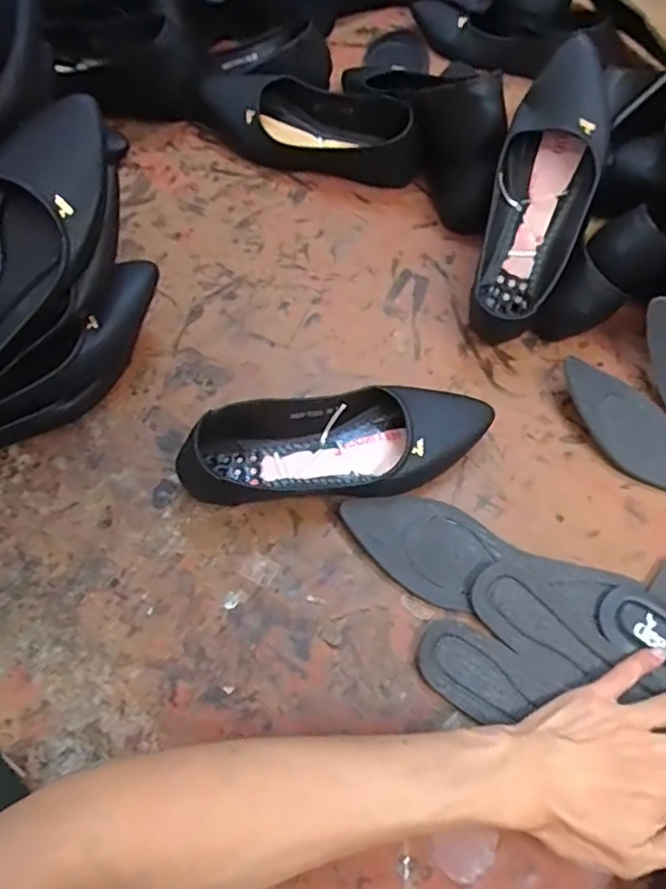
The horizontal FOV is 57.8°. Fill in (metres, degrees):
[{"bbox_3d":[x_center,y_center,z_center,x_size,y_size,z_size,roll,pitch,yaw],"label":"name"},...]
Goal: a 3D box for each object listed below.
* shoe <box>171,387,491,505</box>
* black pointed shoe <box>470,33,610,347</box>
[{"bbox_3d":[0.004,-0.003,0.488,0.254,0.060,0.090,-3,63,-4],"label":"shoe"},{"bbox_3d":[0.184,-0.221,0.541,0.083,0.067,0.259,15,101,5],"label":"black pointed shoe"}]

